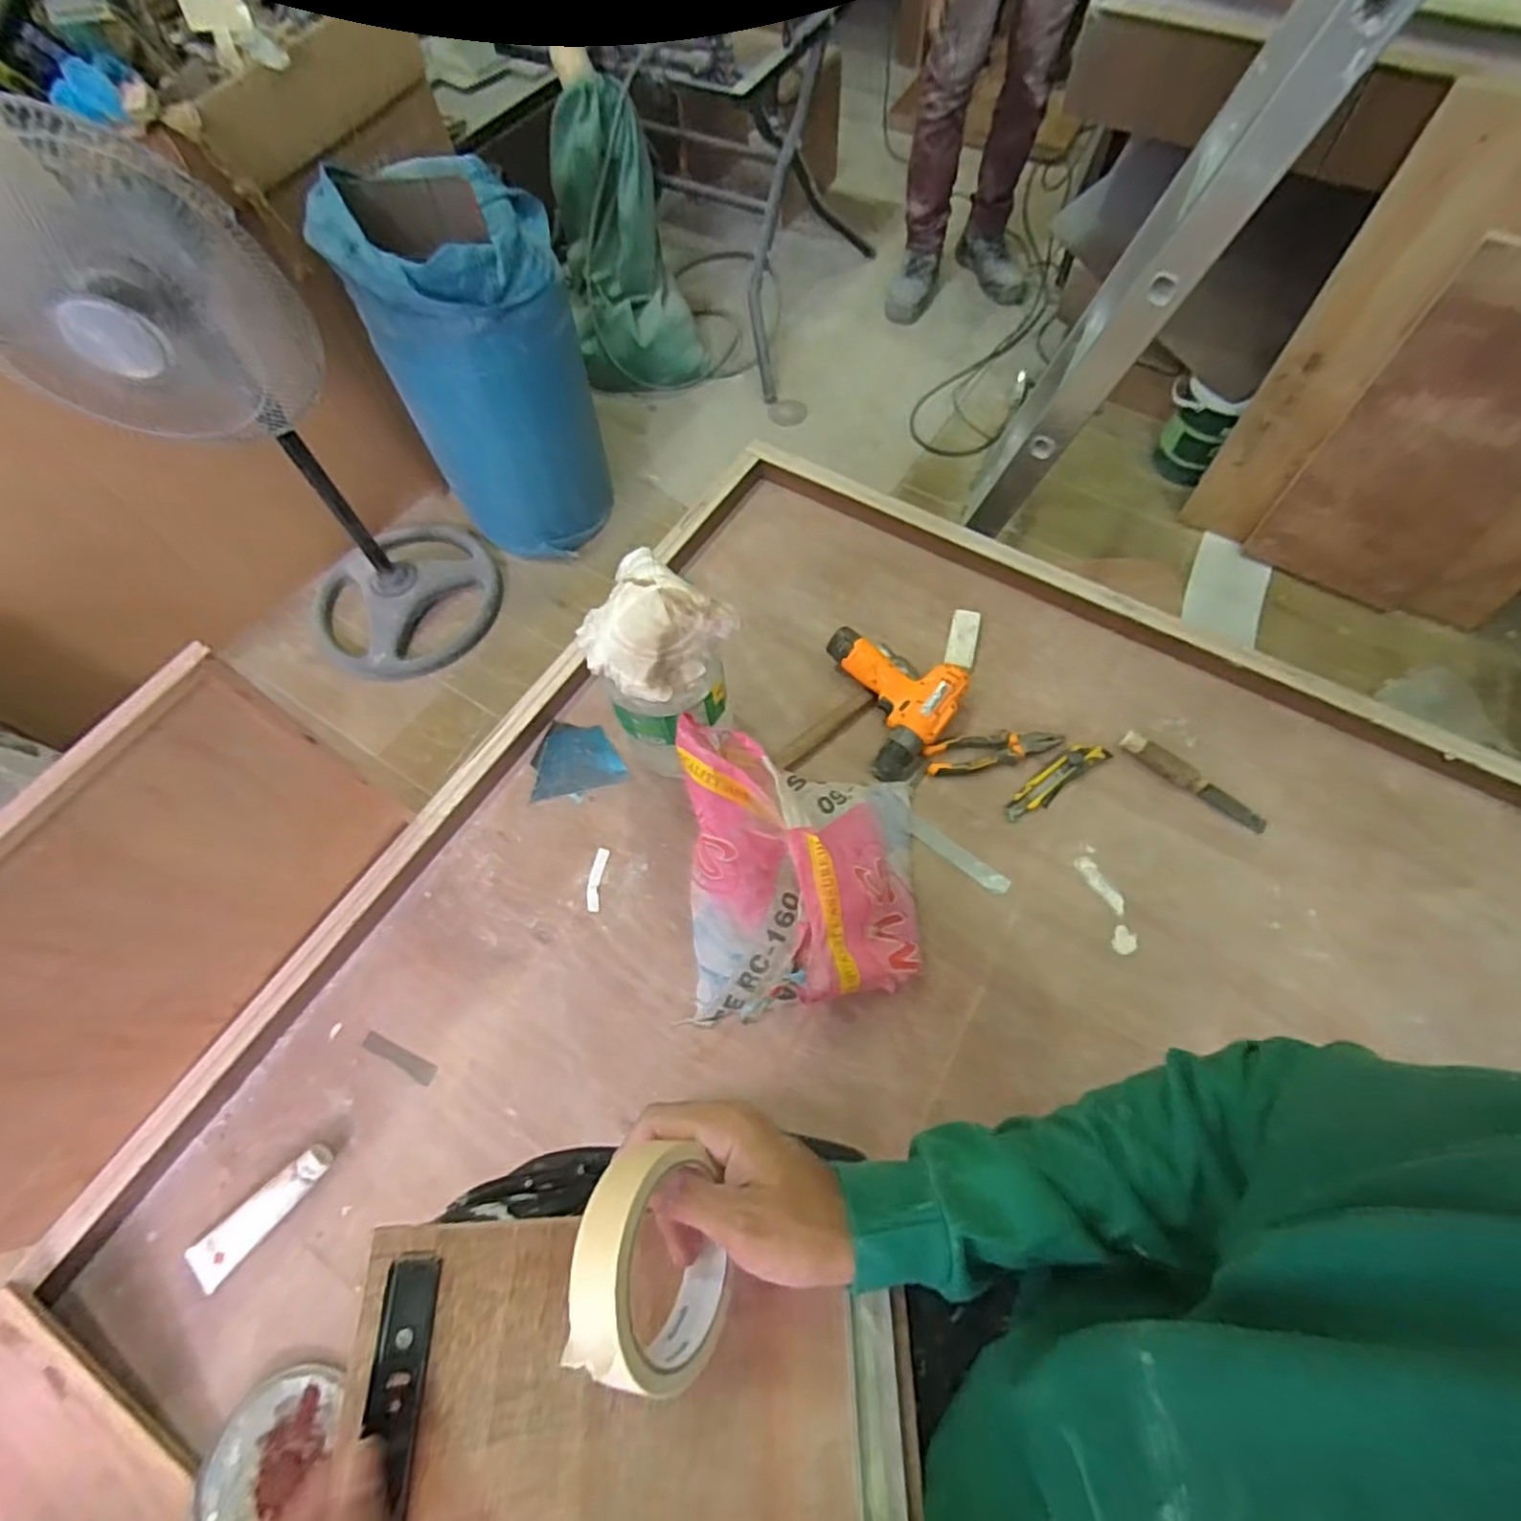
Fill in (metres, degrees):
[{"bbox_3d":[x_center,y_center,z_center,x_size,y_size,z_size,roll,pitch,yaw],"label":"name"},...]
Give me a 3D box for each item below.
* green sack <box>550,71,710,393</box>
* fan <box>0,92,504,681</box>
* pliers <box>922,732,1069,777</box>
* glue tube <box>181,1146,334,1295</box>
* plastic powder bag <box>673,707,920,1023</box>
[{"bbox_3d":[-0.298,-1.119,1.570,0.277,0.534,0.197,-5,64,0],"label":"green sack"},{"bbox_3d":[-0.763,-0.496,1.143,0.404,0.860,0.319,-33,68,-13],"label":"fan"},{"bbox_3d":[0.327,-0.017,0.990,0.189,0.021,0.045,-9,65,-2],"label":"pliers"},{"bbox_3d":[-0.541,0.484,0.770,0.047,0.023,0.161,37,71,17],"label":"glue tube"},{"bbox_3d":[0.055,0.133,0.849,0.284,0.176,0.303,-3,64,1],"label":"plastic powder bag"}]

